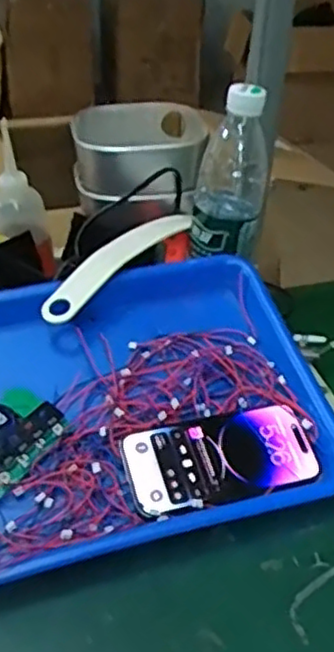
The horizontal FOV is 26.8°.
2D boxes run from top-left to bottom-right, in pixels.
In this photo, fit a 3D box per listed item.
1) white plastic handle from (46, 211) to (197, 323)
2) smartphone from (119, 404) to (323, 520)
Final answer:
[{"bbox_3d":[-0.040,-0.061,0.654,0.032,0.034,0.199,23,40,28],"label":"white plastic handle"},{"bbox_3d":[0.042,0.099,0.530,0.143,0.013,0.081,-11,37,-17],"label":"smartphone"}]

